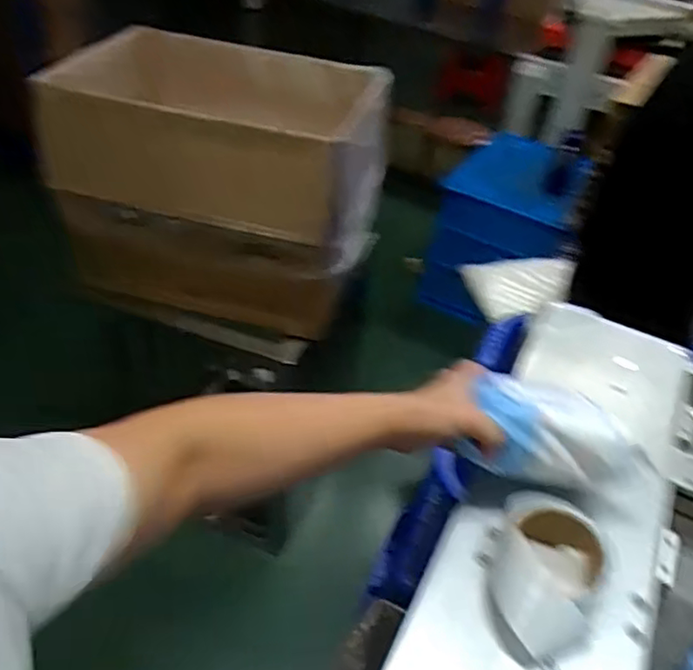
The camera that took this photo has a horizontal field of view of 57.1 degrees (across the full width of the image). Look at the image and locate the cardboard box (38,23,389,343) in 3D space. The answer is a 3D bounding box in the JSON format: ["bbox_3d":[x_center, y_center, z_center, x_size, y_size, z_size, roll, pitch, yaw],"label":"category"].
[{"bbox_3d":[-0.220,-0.282,1.209,0.517,0.411,0.400,13,42,7],"label":"cardboard box"}]

